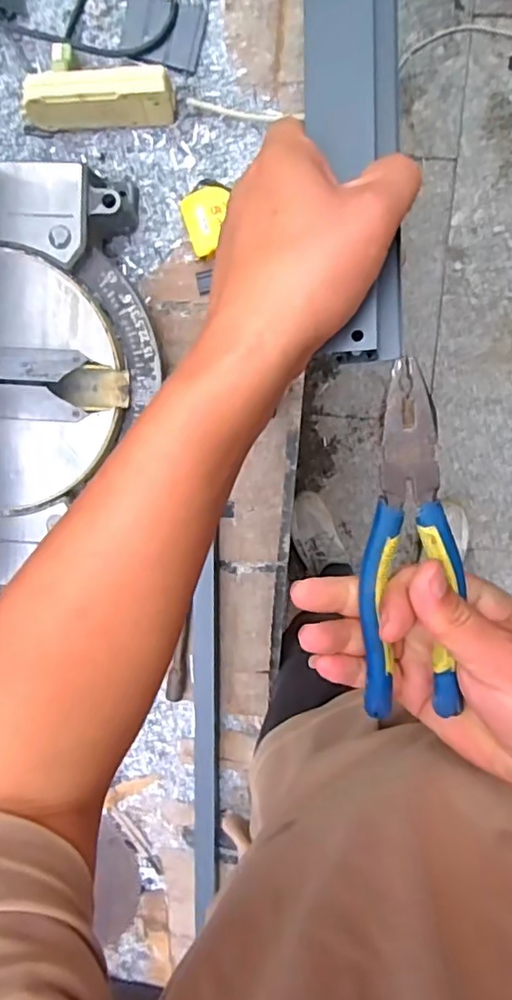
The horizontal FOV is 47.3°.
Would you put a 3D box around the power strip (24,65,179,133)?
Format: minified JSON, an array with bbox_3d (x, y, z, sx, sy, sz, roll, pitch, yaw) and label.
[{"bbox_3d":[-0.181,-0.455,0.664,0.176,0.054,0.052,-1,97,4],"label":"power strip"}]

